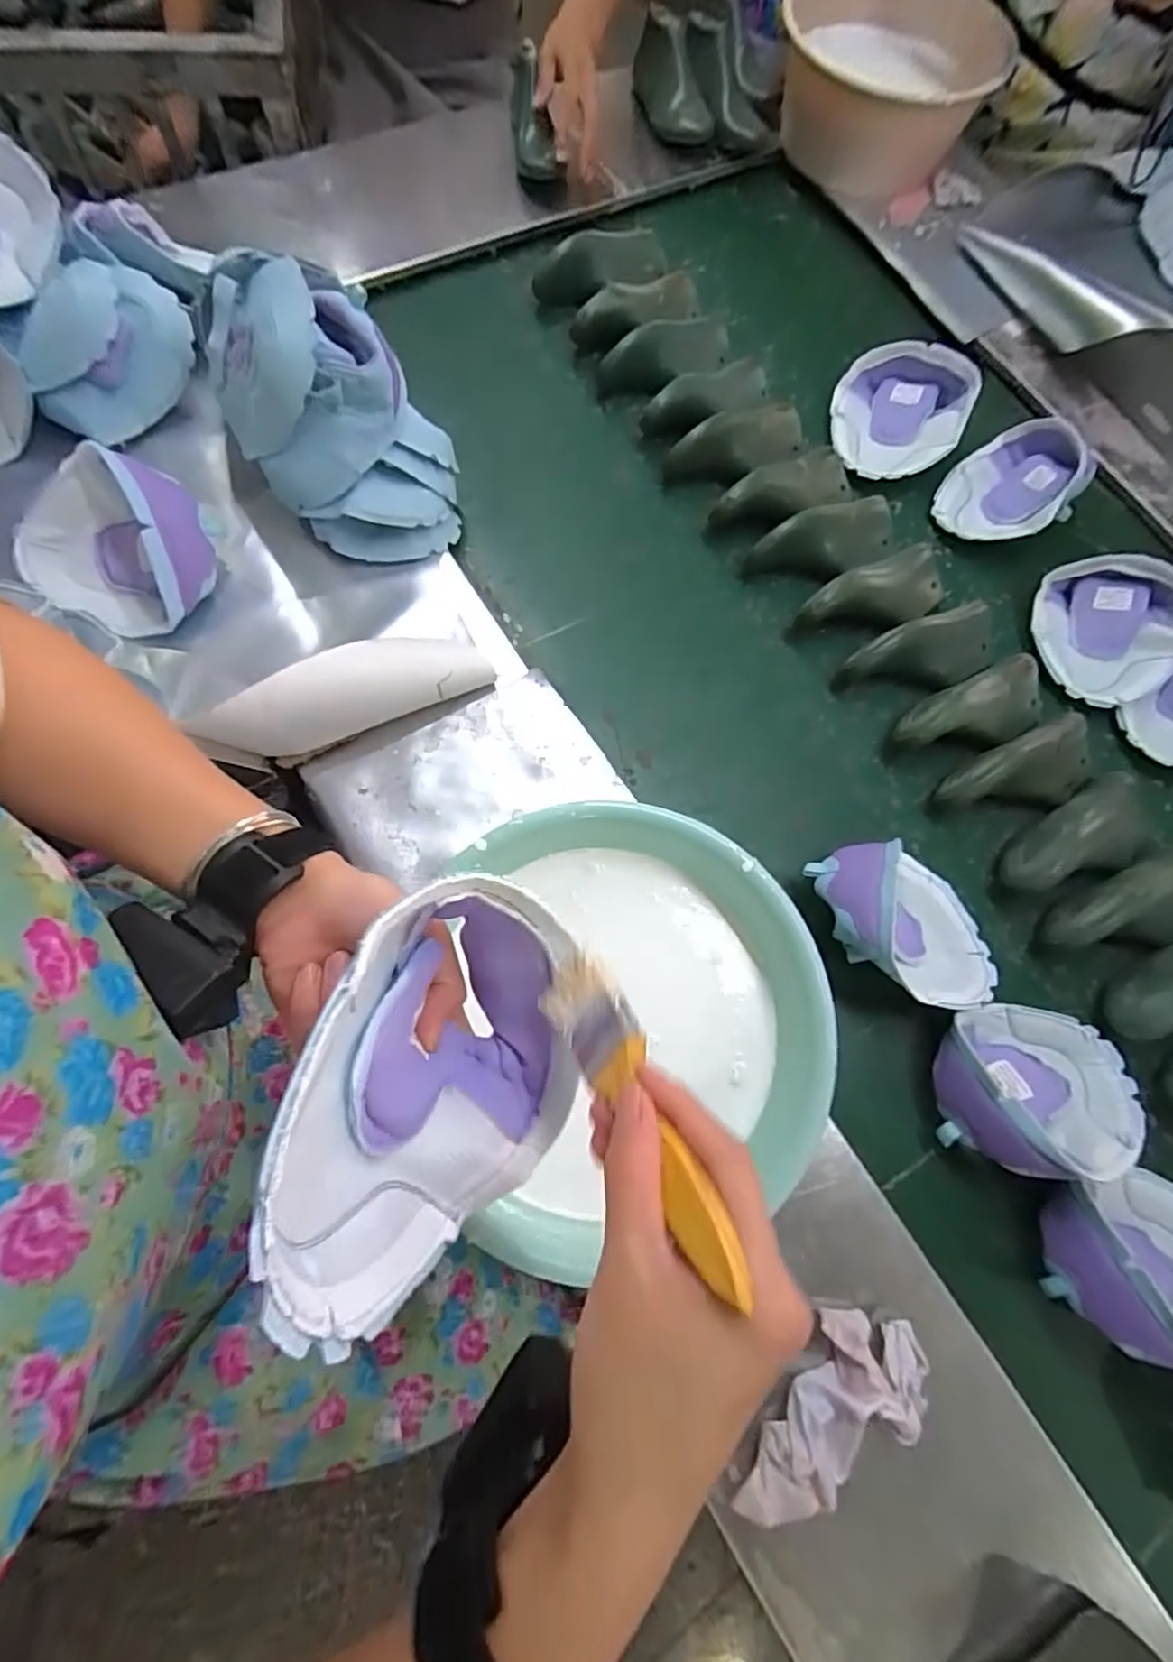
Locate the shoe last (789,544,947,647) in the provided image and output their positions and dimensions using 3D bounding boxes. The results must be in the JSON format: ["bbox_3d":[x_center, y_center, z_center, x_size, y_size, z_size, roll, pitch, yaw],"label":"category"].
[{"bbox_3d":[0.318,-0.260,0.705,0.186,0.050,0.075,-26,78,-12],"label":"shoe last"}]

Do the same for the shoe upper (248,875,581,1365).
[{"bbox_3d":[-0.054,0.101,0.257,0.078,0.146,0.156,19,75,4],"label":"shoe upper"}]

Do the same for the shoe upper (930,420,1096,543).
[{"bbox_3d":[0.515,-0.422,0.768,0.131,0.074,0.163,39,74,6],"label":"shoe upper"}]

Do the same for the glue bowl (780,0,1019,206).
[{"bbox_3d":[0.445,-1.113,0.948,0.320,0.126,0.320,2,74,-6],"label":"glue bowl"}]

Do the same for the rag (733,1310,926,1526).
[{"bbox_3d":[0.186,0.435,0.470,0.083,0.022,0.158,37,74,5],"label":"rag"}]

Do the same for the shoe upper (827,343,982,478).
[{"bbox_3d":[0.384,-0.515,0.798,0.154,0.069,0.161,25,73,1],"label":"shoe upper"}]

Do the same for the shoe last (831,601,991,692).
[{"bbox_3d":[0.363,-0.190,0.687,0.185,0.055,0.074,-22,77,-12],"label":"shoe last"}]

